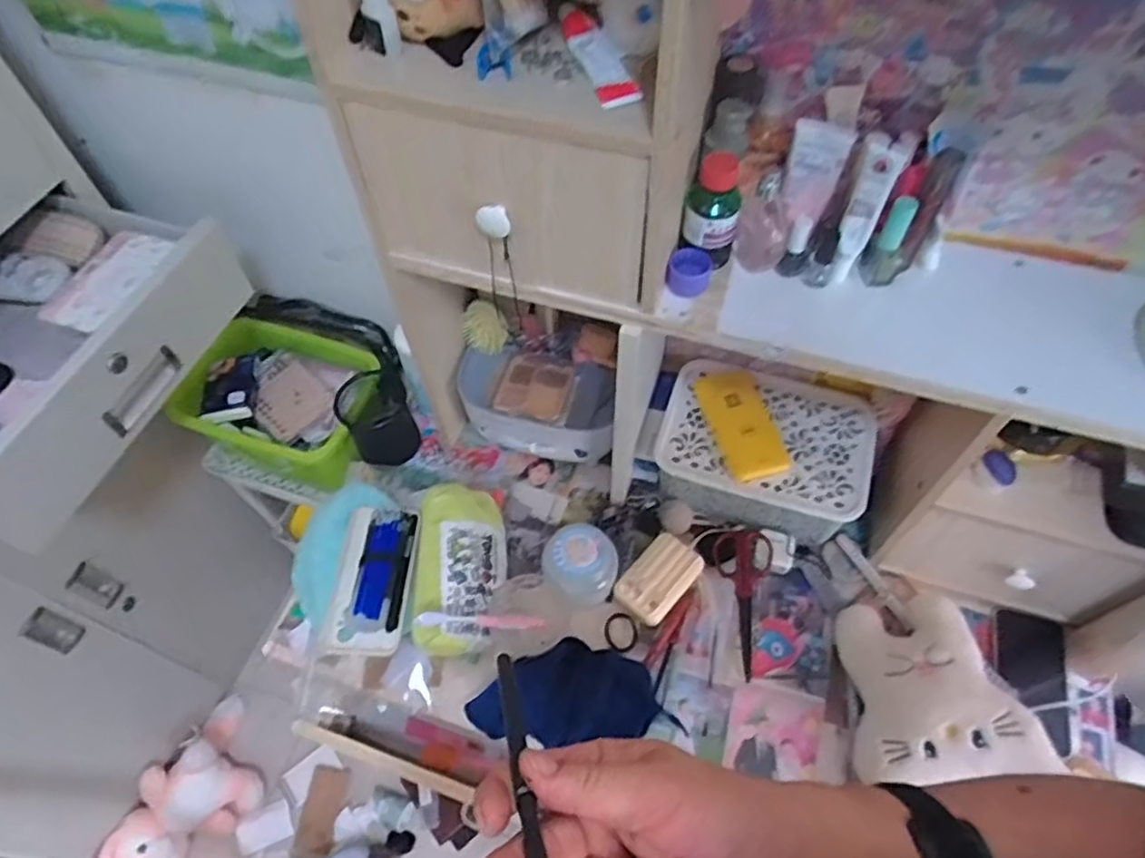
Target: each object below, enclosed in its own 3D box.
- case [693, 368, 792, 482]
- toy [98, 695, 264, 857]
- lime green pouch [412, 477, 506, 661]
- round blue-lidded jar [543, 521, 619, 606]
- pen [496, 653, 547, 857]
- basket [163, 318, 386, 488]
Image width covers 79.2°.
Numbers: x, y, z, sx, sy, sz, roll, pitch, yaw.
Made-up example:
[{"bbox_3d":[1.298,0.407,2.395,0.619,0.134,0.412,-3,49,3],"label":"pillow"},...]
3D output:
[{"bbox_3d":[0.185,-0.009,0.749,0.066,0.021,0.129,-17,59,-10],"label":"case"},{"bbox_3d":[-0.602,0.591,1.121,0.155,0.084,0.269,20,60,13],"label":"toy"},{"bbox_3d":[-0.116,0.148,0.724,0.087,0.086,0.164,-2,57,0],"label":"lime green pouch"},{"bbox_3d":[0.009,0.144,0.739,0.074,0.070,0.073,0,57,1],"label":"round blue-lidded jar"},{"bbox_3d":[-0.024,0.147,0.311,0.009,0.008,0.132,-12,25,-7],"label":"pen"},{"bbox_3d":[-0.375,-0.033,0.931,0.244,0.103,0.175,12,58,9],"label":"basket"}]

